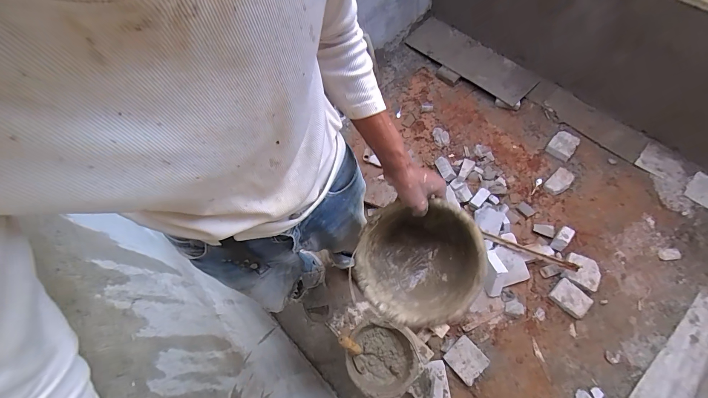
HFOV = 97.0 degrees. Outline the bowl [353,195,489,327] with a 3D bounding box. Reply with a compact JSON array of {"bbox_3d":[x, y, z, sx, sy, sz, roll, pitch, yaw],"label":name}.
[{"bbox_3d":[0.129,0.129,0.657,0.242,0.143,0.226,-1,67,1],"label":"bowl"}]

